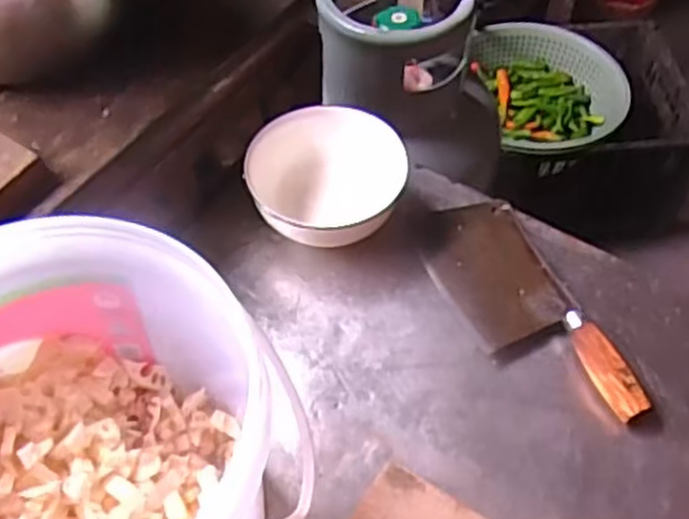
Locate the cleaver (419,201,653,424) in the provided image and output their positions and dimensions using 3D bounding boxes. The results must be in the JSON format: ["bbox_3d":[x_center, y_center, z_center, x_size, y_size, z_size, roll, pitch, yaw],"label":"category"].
[{"bbox_3d":[0.151,0.043,0.677,0.100,0.033,0.253,-17,56,-11],"label":"cleaver"}]

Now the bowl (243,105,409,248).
[{"bbox_3d":[-0.014,-0.073,0.731,0.142,0.091,0.119,12,55,9],"label":"bowl"}]

